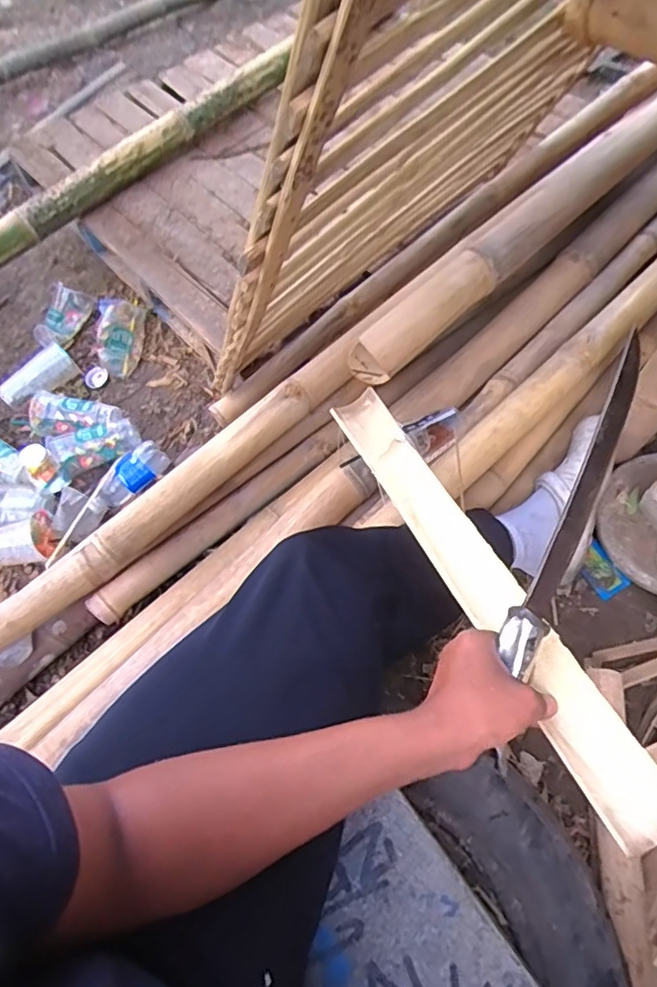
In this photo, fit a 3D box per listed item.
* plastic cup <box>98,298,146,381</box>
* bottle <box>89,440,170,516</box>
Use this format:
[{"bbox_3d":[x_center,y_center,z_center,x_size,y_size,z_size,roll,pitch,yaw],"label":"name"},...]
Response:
[{"bbox_3d":[-0.451,-0.334,1.181,0.088,0.068,0.167,-3,62,1],"label":"plastic cup"},{"bbox_3d":[-0.363,-0.027,0.994,0.053,0.050,0.159,36,69,19],"label":"bottle"}]

